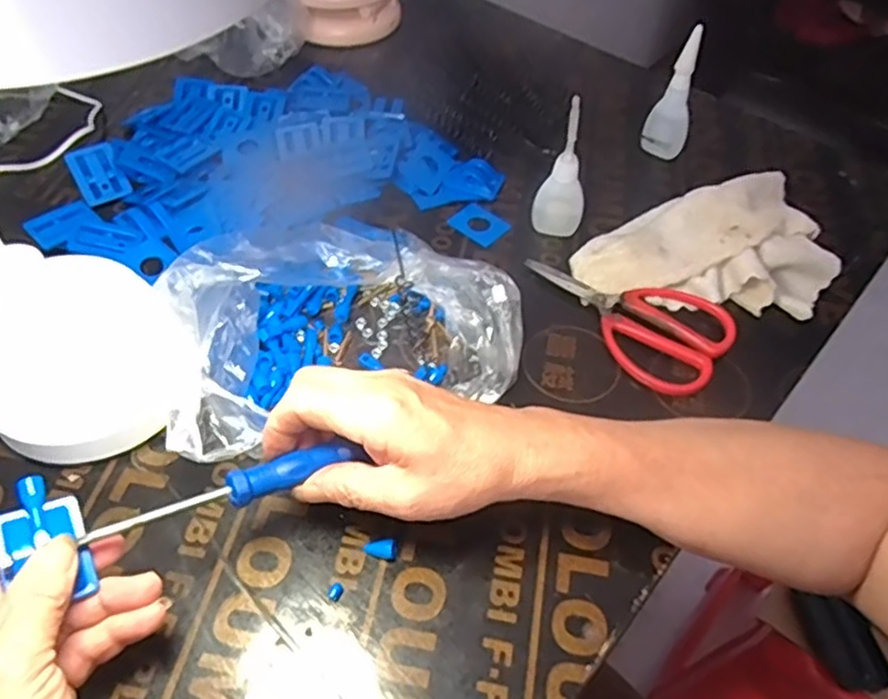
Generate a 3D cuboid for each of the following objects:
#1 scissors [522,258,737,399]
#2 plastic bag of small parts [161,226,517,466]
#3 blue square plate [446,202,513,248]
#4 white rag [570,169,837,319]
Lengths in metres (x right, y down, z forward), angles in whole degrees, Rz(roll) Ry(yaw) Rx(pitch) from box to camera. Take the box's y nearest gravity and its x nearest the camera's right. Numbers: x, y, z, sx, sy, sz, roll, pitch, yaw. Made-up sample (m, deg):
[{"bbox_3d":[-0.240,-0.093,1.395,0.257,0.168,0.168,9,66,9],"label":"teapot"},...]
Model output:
[{"bbox_3d":[0.132,-0.030,0.478,0.083,0.012,0.144,-29,58,-23],"label":"scissors"},{"bbox_3d":[-0.063,-0.033,0.433,0.203,0.062,0.180,-13,53,-13],"label":"plastic bag of small parts"},{"bbox_3d":[0.029,-0.098,0.536,0.041,0.004,0.034,37,59,24],"label":"blue square plate"},{"bbox_3d":[0.183,-0.069,0.490,0.174,0.042,0.111,-7,52,-9],"label":"white rag"}]

